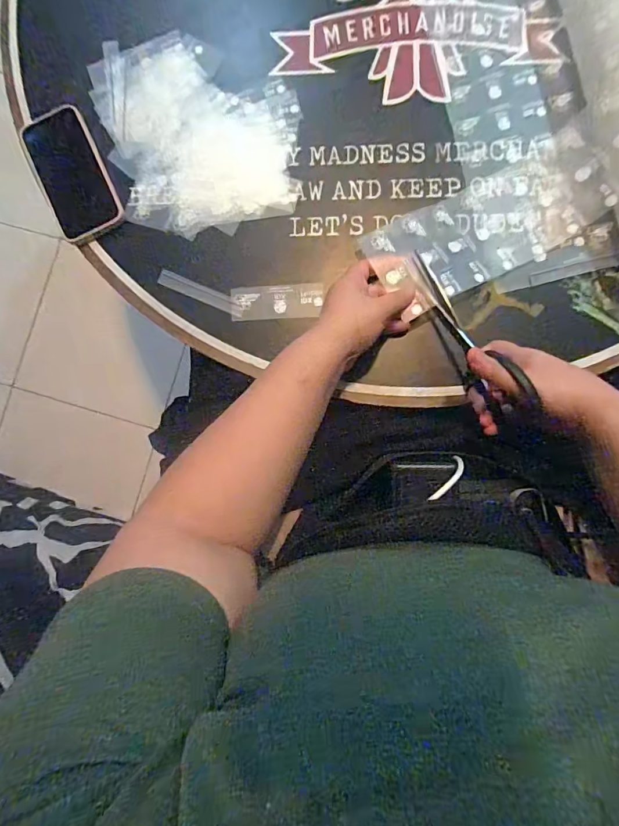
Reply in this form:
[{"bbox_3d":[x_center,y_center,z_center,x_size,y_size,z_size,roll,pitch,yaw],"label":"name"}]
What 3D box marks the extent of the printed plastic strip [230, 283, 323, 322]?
[{"bbox_3d":[-0.037,-0.123,0.458,0.101,0.004,0.037,-2,86,3],"label":"printed plastic strip"}]

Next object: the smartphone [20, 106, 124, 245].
[{"bbox_3d":[-0.265,-0.268,0.465,0.069,0.013,0.149,-25,85,1],"label":"smartphone"}]

